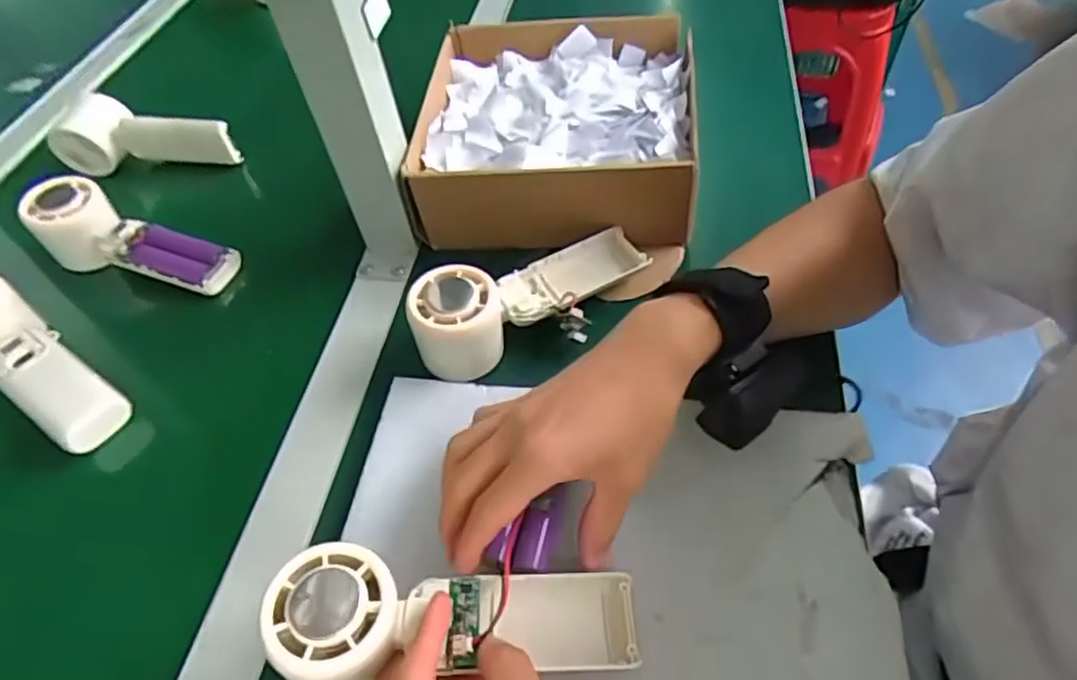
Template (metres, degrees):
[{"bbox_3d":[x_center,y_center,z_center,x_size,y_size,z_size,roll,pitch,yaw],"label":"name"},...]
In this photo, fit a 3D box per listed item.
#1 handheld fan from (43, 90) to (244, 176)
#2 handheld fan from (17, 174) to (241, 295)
[{"bbox_3d":[-0.356,-0.181,0.577,0.159,0.053,0.053,9,53,13],"label":"handheld fan"},{"bbox_3d":[-0.319,-0.075,0.507,0.168,0.050,0.050,19,55,3],"label":"handheld fan"}]

